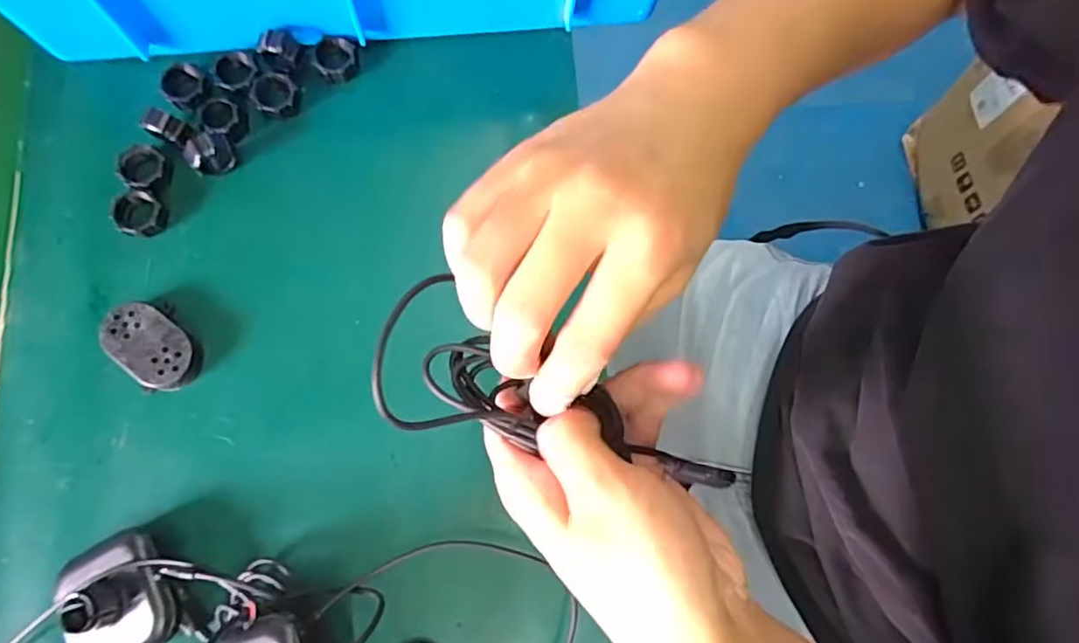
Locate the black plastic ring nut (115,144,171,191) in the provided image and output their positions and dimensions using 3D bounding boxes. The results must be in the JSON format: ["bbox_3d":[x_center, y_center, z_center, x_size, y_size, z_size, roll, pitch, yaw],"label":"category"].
[{"bbox_3d":[-0.233,-0.091,0.359,0.031,0.007,0.026,28,80,4],"label":"black plastic ring nut"}]

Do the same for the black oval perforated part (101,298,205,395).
[{"bbox_3d":[-0.214,0.013,0.337,0.055,0.014,0.036,42,78,8],"label":"black oval perforated part"}]

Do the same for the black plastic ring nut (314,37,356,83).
[{"bbox_3d":[-0.128,-0.165,0.385,0.027,0.010,0.027,-13,77,-6],"label":"black plastic ring nut"}]

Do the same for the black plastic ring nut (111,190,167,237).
[{"bbox_3d":[-0.230,-0.063,0.352,0.026,0.009,0.027,1,76,-2],"label":"black plastic ring nut"}]

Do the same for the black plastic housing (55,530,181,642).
[{"bbox_3d":[-0.207,0.137,0.301,0.050,0.032,0.058,-29,79,-9],"label":"black plastic housing"}]

